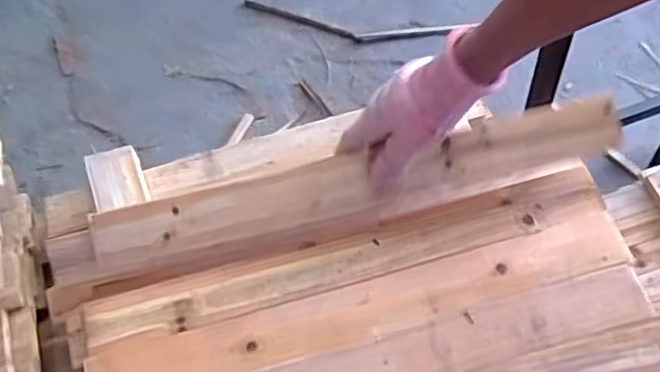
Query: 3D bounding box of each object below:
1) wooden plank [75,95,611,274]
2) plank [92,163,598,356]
[{"bbox_3d":[0.027,0.000,0.624,0.486,0.016,0.064,-13,95,-2],"label":"wooden plank"},{"bbox_3d":[0.018,0.065,0.628,0.490,0.017,0.047,-15,61,-4],"label":"plank"}]

